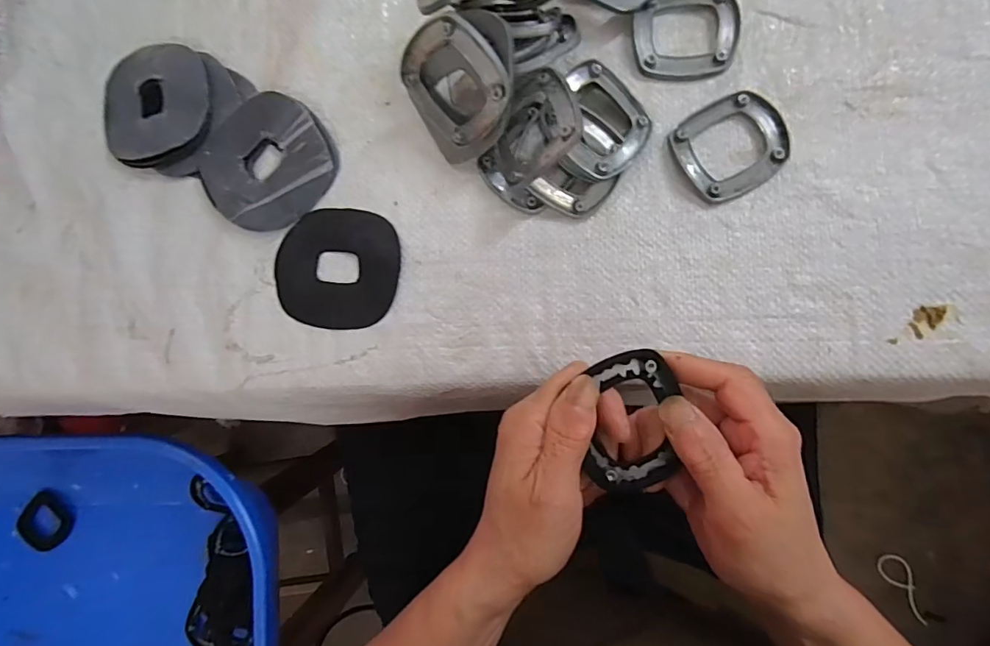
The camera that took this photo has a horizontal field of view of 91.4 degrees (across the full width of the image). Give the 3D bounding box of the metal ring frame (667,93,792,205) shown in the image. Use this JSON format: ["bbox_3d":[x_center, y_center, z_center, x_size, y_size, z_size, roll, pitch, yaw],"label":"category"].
[{"bbox_3d":[0.138,-0.104,0.284,0.062,0.008,0.055,-31,83,4],"label":"metal ring frame"}]

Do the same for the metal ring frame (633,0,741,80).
[{"bbox_3d":[0.115,-0.177,0.292,0.061,0.007,0.057,-3,86,7],"label":"metal ring frame"}]

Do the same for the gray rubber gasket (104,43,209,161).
[{"bbox_3d":[-0.229,-0.151,0.326,0.074,0.009,0.077,-14,85,6],"label":"gray rubber gasket"}]

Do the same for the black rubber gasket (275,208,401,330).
[{"bbox_3d":[-0.101,-0.036,0.307,0.080,0.004,0.075,4,87,7],"label":"black rubber gasket"}]

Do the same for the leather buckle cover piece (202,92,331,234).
[{"bbox_3d":[-0.151,-0.106,0.313,0.082,0.015,0.082,0,86,7],"label":"leather buckle cover piece"}]

